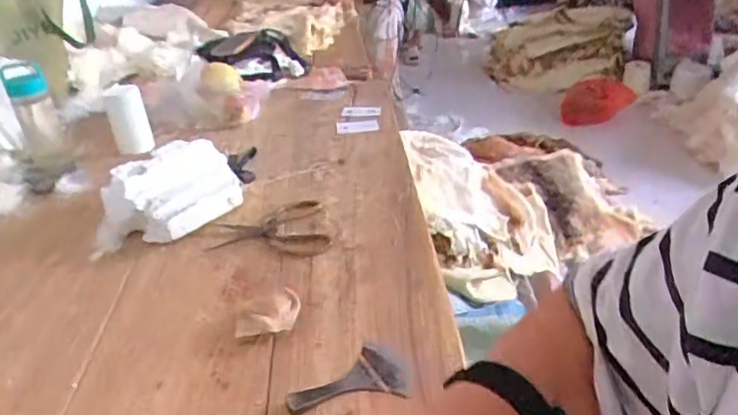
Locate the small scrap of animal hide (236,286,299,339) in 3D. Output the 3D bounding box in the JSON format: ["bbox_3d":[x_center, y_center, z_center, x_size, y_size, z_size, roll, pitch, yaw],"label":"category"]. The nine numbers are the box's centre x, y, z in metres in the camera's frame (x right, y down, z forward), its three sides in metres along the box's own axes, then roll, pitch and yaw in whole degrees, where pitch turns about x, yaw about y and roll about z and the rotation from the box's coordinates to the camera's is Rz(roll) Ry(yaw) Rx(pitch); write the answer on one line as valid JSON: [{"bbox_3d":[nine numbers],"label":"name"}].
[{"bbox_3d":[-0.122,0.126,0.714,0.078,0.025,0.068,-8,31,-8],"label":"small scrap of animal hide"}]

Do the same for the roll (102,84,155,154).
[{"bbox_3d":[-0.460,-0.167,1.142,0.067,0.126,0.069,-22,35,-29],"label":"roll"}]

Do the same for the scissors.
[{"bbox_3d":[-0.147,0.034,0.878,0.164,0.006,0.142,-8,31,-8],"label":"scissors"}]

